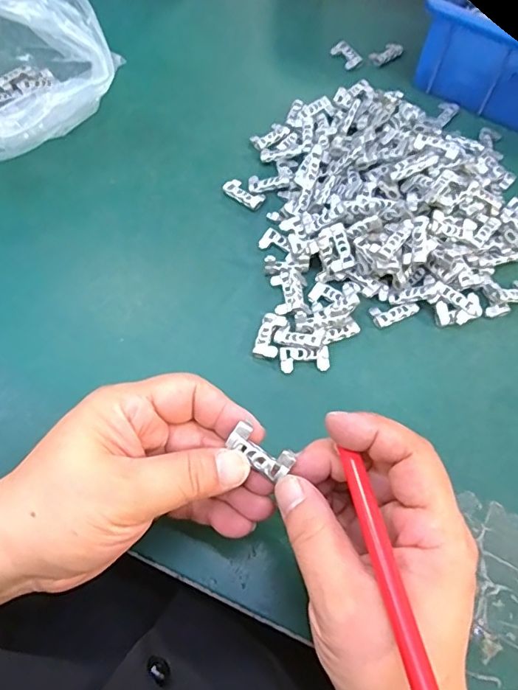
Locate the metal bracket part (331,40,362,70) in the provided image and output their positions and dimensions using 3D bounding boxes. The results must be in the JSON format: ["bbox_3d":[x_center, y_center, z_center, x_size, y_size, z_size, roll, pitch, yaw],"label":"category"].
[{"bbox_3d":[0.078,-0.259,0.450,0.018,0.006,0.030,-29,69,-15],"label":"metal bracket part"}]

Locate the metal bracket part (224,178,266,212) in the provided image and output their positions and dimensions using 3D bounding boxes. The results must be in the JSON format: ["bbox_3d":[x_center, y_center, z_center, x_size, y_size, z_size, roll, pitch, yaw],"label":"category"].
[{"bbox_3d":[-0.011,-0.111,0.373,0.030,0.006,0.016,34,68,13],"label":"metal bracket part"}]

